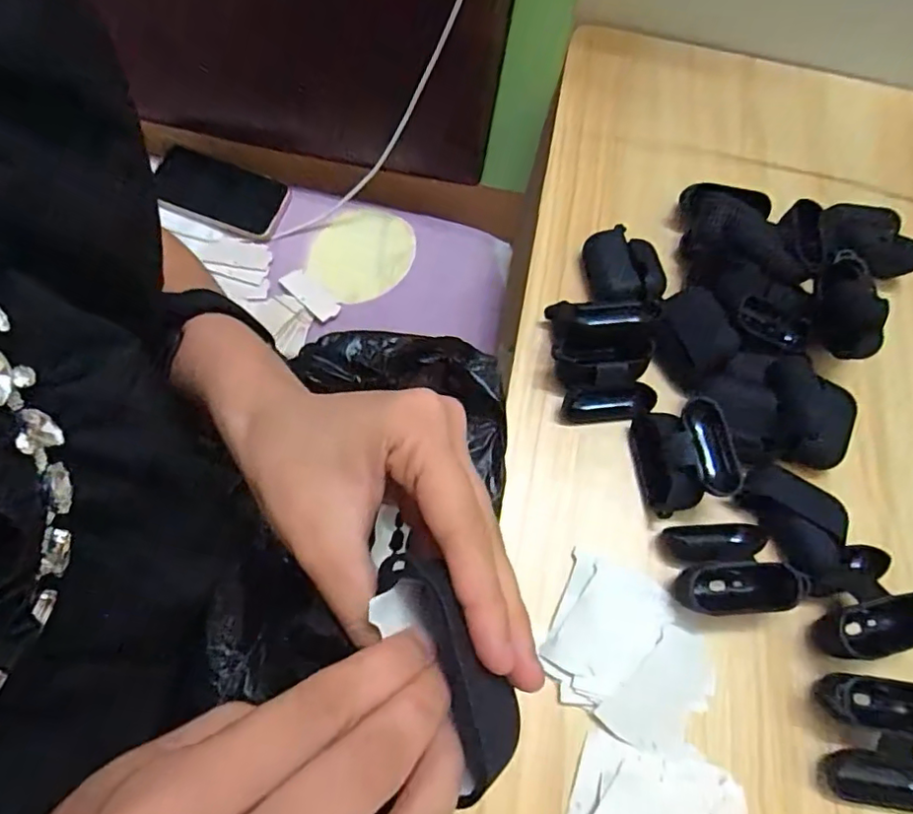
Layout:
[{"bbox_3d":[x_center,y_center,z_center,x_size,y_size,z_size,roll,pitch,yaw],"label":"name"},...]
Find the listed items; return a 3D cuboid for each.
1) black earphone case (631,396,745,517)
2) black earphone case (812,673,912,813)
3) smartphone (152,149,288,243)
[{"bbox_3d":[0.145,0.032,0.371,0.055,0.031,0.063,-9,68,-9],"label":"black earphone case"},{"bbox_3d":[0.238,0.184,0.316,0.068,0.032,0.063,9,65,3],"label":"black earphone case"},{"bbox_3d":[-0.252,-0.229,0.623,0.125,0.007,0.070,18,80,-13],"label":"smartphone"}]

